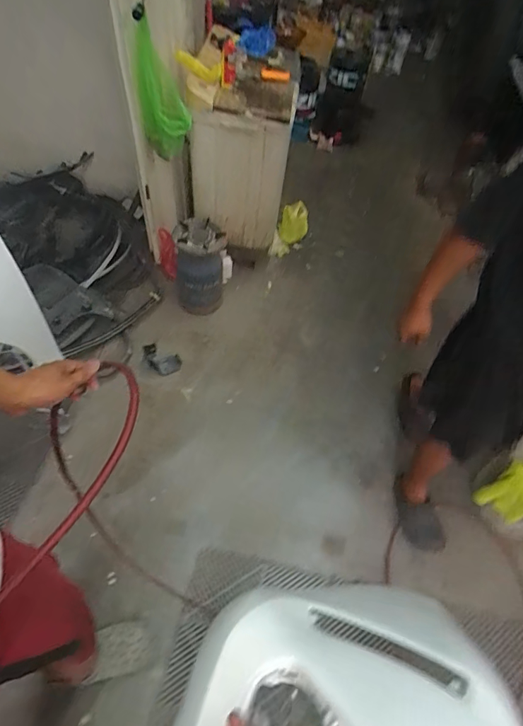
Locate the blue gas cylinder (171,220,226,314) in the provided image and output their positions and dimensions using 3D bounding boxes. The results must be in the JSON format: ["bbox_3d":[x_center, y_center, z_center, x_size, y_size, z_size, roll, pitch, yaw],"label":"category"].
[{"bbox_3d":[-0.263,-0.413,1.775,0.206,0.363,0.258,-2,54,-7],"label":"blue gas cylinder"}]

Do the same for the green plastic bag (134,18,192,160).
[{"bbox_3d":[-0.333,-0.899,1.404,0.158,0.374,0.159,-7,55,-10],"label":"green plastic bag"}]

